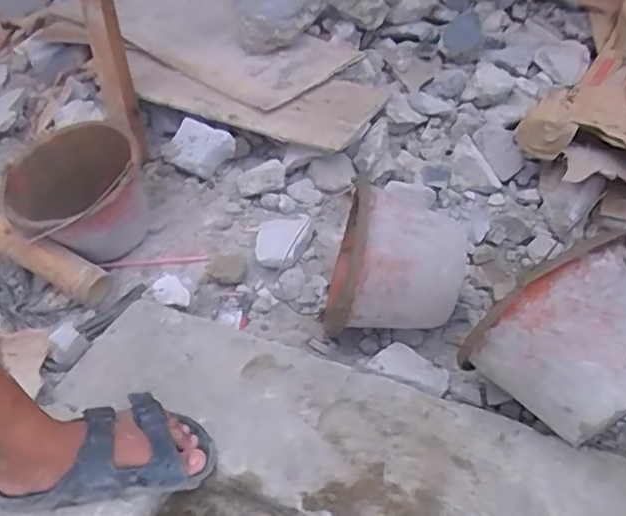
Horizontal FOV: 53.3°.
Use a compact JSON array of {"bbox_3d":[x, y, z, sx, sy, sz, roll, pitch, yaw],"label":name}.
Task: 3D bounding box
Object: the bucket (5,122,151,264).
[{"bbox_3d":[-0.410,-0.103,1.122,0.224,0.166,0.243,-19,50,-13],"label":"bucket"}]

